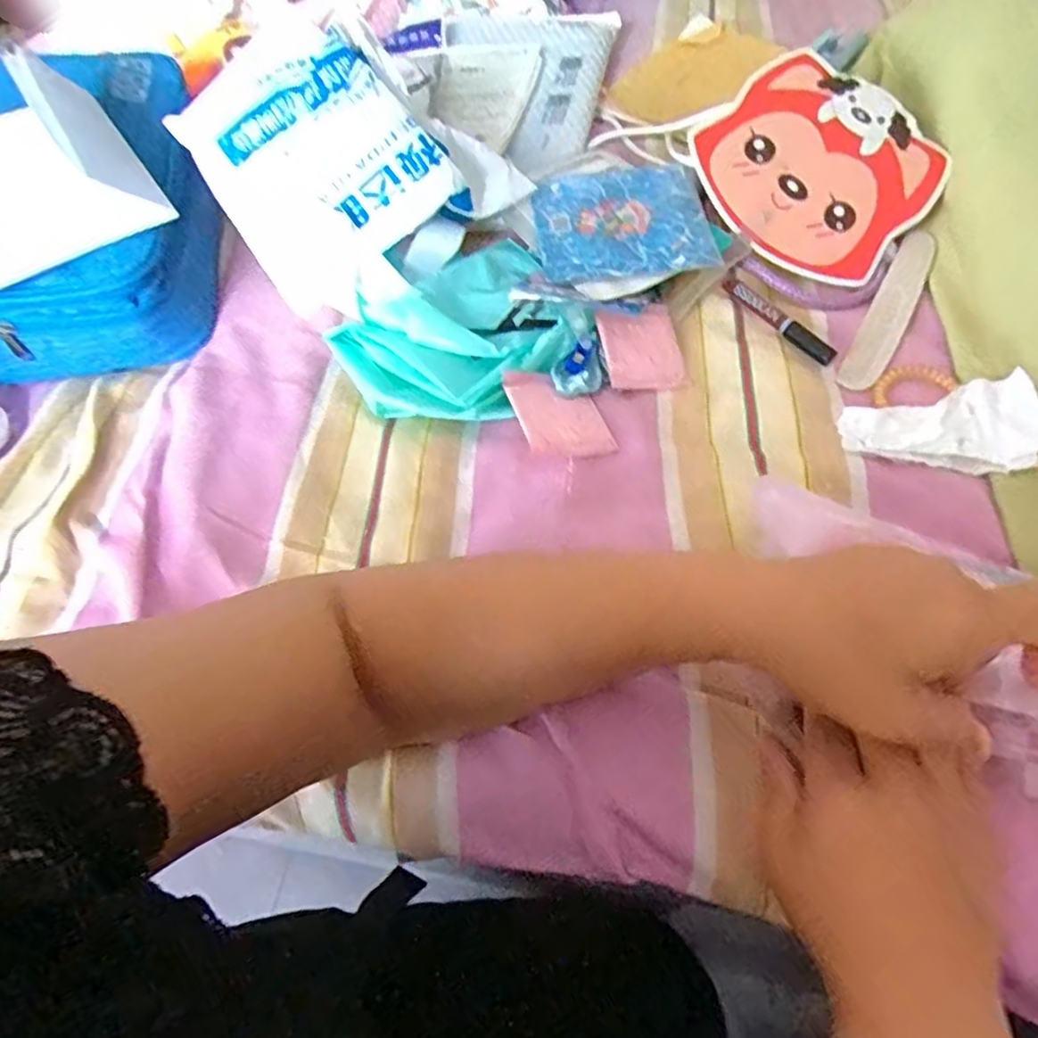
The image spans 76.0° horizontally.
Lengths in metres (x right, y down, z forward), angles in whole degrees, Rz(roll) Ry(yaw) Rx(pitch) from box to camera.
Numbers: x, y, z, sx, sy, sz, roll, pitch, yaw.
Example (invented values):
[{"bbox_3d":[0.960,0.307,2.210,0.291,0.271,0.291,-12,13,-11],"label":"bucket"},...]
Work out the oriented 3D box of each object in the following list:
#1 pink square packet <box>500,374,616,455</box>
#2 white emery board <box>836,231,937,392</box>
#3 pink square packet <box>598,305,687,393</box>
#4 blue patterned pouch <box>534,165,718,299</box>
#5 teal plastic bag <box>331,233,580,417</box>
[{"bbox_3d":[0.026,-0.067,0.426,0.056,0.005,0.066,-12,61,-22],"label":"pink square packet"},{"bbox_3d":[0.261,-0.146,0.467,0.028,0.006,0.149,27,70,20],"label":"white emery board"},{"bbox_3d":[0.085,-0.118,0.458,0.060,0.006,0.061,-9,76,-21],"label":"pink square packet"},{"bbox_3d":[0.074,-0.219,0.499,0.125,0.015,0.146,-10,57,-1],"label":"blue patterned pouch"},{"bbox_3d":[-0.037,-0.128,0.459,0.161,0.032,0.140,-28,59,-14],"label":"teal plastic bag"}]

